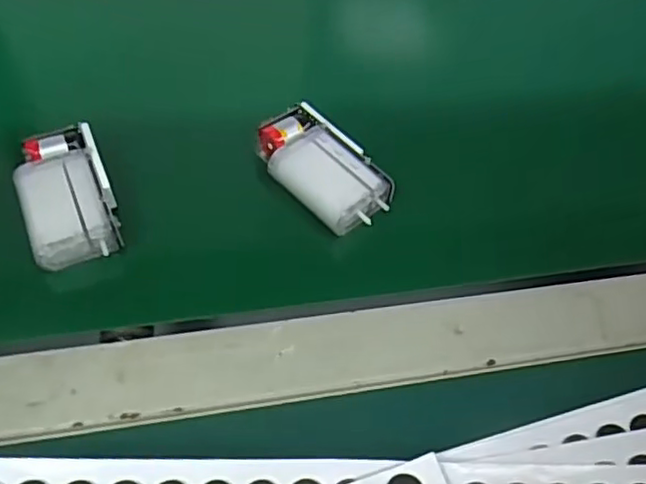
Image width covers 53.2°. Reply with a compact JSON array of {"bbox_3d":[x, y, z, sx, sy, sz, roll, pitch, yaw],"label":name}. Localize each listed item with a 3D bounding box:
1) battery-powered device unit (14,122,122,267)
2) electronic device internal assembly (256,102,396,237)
[{"bbox_3d":[-0.131,-0.024,0.329,0.042,0.026,0.071,-21,59,-17],"label":"battery-powered device unit"},{"bbox_3d":[-0.001,-0.041,0.353,0.045,0.022,0.077,-33,63,-23],"label":"electronic device internal assembly"}]

